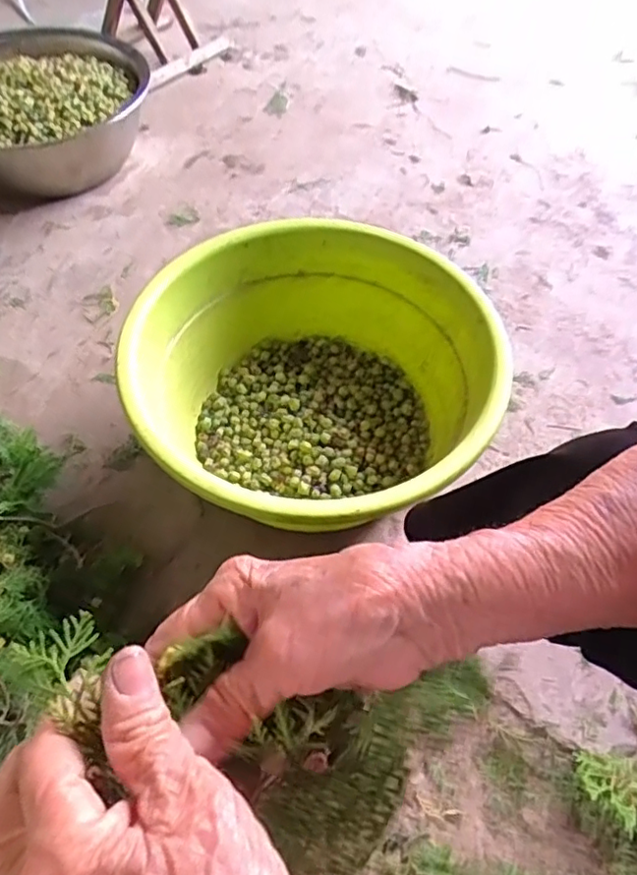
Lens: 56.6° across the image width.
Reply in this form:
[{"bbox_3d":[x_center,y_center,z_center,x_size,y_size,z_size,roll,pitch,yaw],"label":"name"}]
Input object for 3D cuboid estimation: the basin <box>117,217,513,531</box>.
[{"bbox_3d":[-0.003,-0.061,0.770,0.418,0.194,0.437,0,56,-1],"label":"basin"}]

